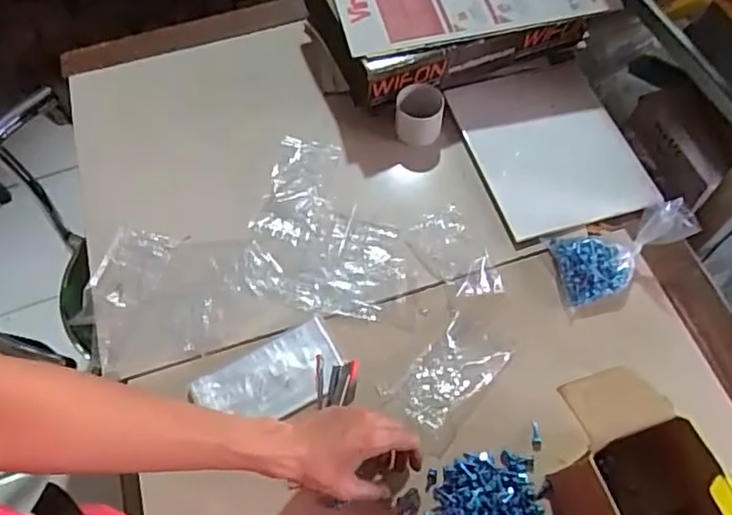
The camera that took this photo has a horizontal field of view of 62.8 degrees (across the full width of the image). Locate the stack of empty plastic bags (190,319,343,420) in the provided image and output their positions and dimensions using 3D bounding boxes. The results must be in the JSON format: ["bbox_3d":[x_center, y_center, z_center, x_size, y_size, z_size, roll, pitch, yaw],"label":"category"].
[{"bbox_3d":[-0.102,0.131,0.639,0.150,0.009,0.081,-27,64,-12],"label":"stack of empty plastic bags"}]

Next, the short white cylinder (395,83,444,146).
[{"bbox_3d":[0.067,-0.184,0.765,0.058,0.052,0.057,0,61,3],"label":"short white cylinder"}]

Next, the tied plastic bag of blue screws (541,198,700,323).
[{"bbox_3d":[0.280,-0.014,0.667,0.159,0.029,0.086,-29,62,13],"label":"tied plastic bag of blue screws"}]

